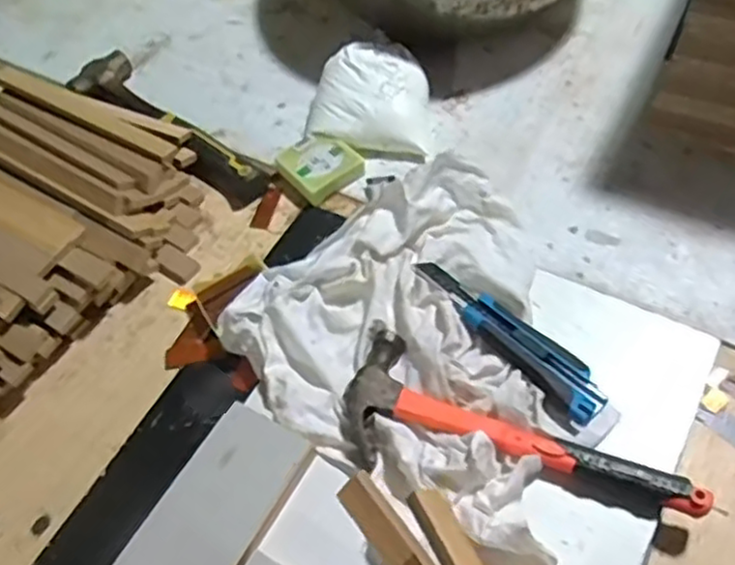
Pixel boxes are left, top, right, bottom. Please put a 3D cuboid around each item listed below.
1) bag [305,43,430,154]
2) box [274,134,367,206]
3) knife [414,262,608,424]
[{"bbox_3d":[0.003,-0.189,0.725,0.123,0.055,0.116,6,56,8],"label":"bag"},{"bbox_3d":[-0.045,-0.115,0.695,0.067,0.024,0.066,-37,61,-20],"label":"box"},{"bbox_3d":[0.108,0.034,0.545,0.037,0.013,0.176,-36,61,-19],"label":"knife"}]

